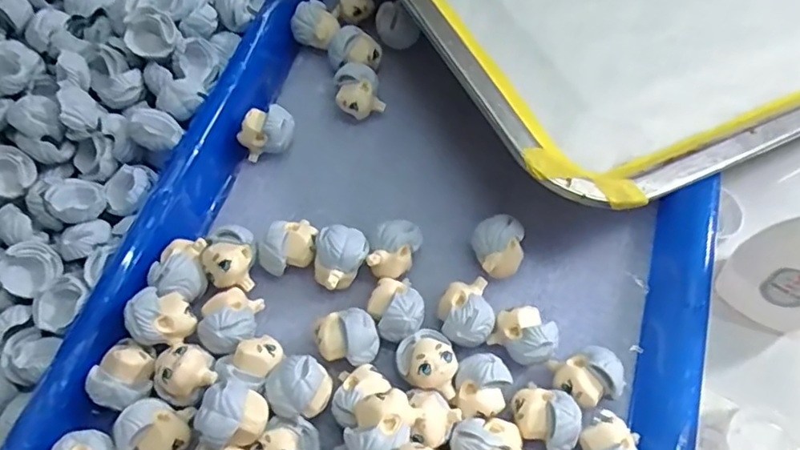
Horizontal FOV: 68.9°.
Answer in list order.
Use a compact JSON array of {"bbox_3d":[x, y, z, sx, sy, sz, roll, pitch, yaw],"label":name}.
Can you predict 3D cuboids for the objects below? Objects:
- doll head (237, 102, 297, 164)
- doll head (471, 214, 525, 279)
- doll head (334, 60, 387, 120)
[{"bbox_3d":[-0.067,-0.046,0.294,0.026,0.024,0.020,-3,64,-2],"label":"doll head"},{"bbox_3d":[0.046,0.012,0.270,0.022,0.023,0.025,-15,65,-8],"label":"doll head"},{"bbox_3d":[-0.022,-0.069,0.308,0.022,0.023,0.023,0,64,0],"label":"doll head"}]

